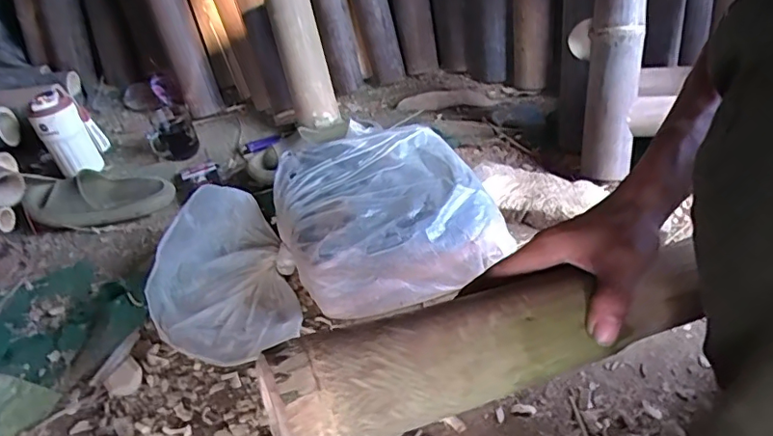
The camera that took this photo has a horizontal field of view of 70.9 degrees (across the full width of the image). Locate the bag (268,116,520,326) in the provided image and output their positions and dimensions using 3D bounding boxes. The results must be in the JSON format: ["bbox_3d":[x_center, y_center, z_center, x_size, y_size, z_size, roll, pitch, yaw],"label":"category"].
[{"bbox_3d":[-0.010,-0.006,0.773,0.265,0.095,0.283,-18,42,-12],"label":"bag"}]

